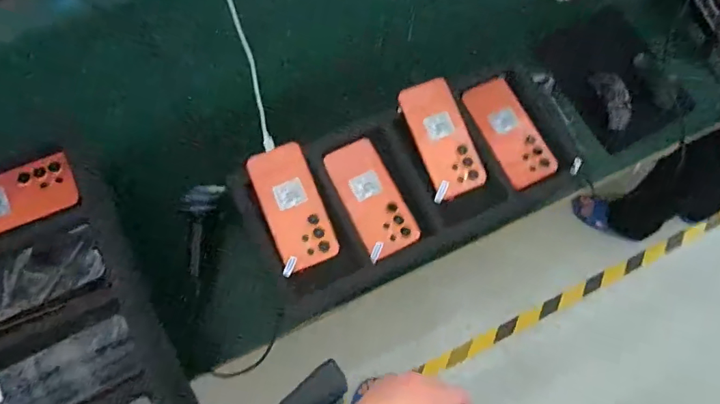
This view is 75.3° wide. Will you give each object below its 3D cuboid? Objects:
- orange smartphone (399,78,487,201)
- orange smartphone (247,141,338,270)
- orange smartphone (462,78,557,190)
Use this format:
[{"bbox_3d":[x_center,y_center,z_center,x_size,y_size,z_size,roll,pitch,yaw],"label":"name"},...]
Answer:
[{"bbox_3d":[0.124,-0.096,0.697,0.078,0.005,0.175,-22,85,-4],"label":"orange smartphone"},{"bbox_3d":[-0.095,0.007,0.655,0.078,0.008,0.172,-21,86,-6],"label":"orange smartphone"},{"bbox_3d":[0.230,-0.108,0.714,0.077,0.015,0.170,-24,75,-9],"label":"orange smartphone"}]

